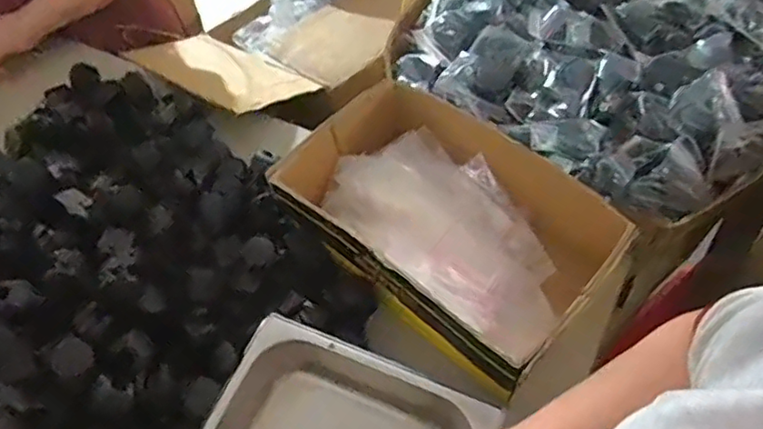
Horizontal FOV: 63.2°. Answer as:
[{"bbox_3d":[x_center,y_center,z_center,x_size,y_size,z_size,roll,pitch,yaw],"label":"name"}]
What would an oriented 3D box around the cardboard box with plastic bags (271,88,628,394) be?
[{"bbox_3d":[0.078,0.012,0.717,0.346,0.099,0.223,38,66,25],"label":"cardboard box with plastic bags"}]

